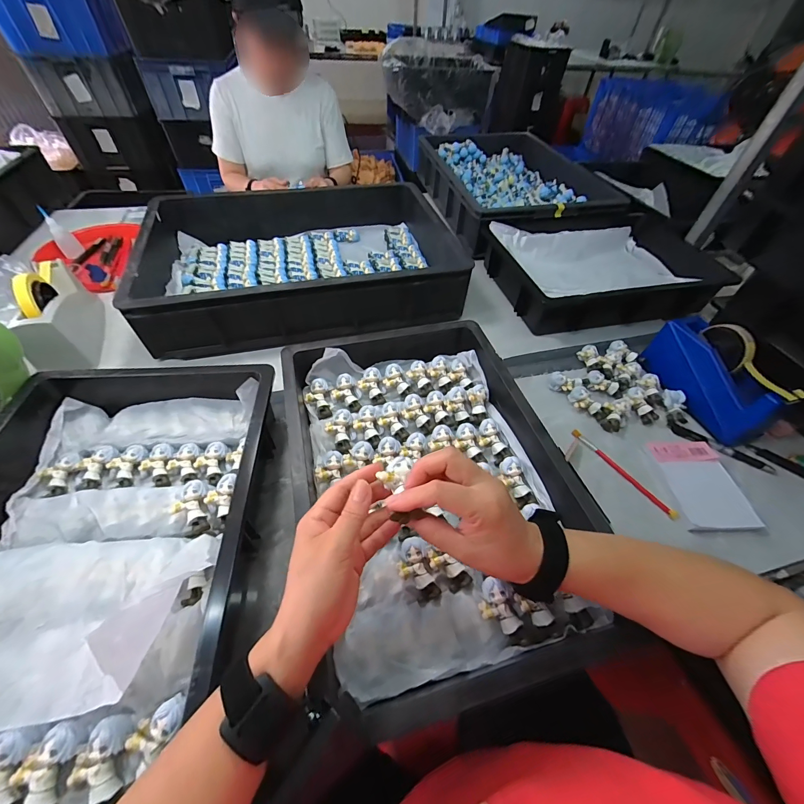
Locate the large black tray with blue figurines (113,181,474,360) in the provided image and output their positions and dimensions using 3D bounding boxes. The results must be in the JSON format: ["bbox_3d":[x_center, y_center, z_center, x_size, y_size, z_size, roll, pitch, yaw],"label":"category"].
[{"bbox_3d":[-0.207,-0.305,0.739,0.582,0.124,0.405,-12,52,-13],"label":"large black tray with blue figurines"}]

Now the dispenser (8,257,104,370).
[{"bbox_3d":[-0.588,-0.155,0.595,0.064,0.119,0.226,-19,54,-18],"label":"dispenser"}]

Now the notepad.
[{"bbox_3d":[0.414,0.111,0.478,0.087,0.012,0.129,-4,51,5],"label":"notepad"}]

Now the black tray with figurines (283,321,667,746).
[{"bbox_3d":[0.028,0.073,0.445,0.309,0.072,0.476,-11,52,-12],"label":"black tray with figurines"}]

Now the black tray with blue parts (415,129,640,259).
[{"bbox_3d":[0.304,-0.611,0.998,0.375,0.128,0.574,-10,52,-11],"label":"black tray with blue parts"}]

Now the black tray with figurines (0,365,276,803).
[{"bbox_3d":[-0.334,0.136,0.366,0.343,0.099,0.455,-3,51,-5],"label":"black tray with figurines"}]

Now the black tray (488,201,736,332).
[{"bbox_3d":[0.401,-0.297,0.764,0.369,0.121,0.335,-5,51,-7],"label":"black tray"}]

